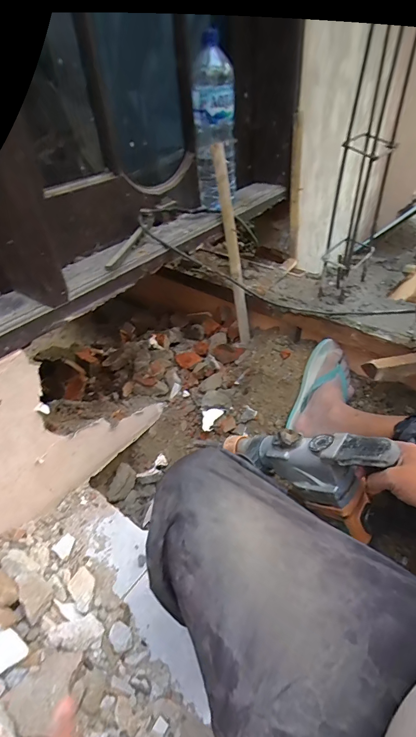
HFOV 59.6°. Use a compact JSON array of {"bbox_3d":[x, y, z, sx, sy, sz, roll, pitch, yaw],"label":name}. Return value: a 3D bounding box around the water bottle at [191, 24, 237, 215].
[{"bbox_3d":[0.014,-0.493,0.760,0.086,0.287,0.068,1,40,6],"label":"water bottle"}]

